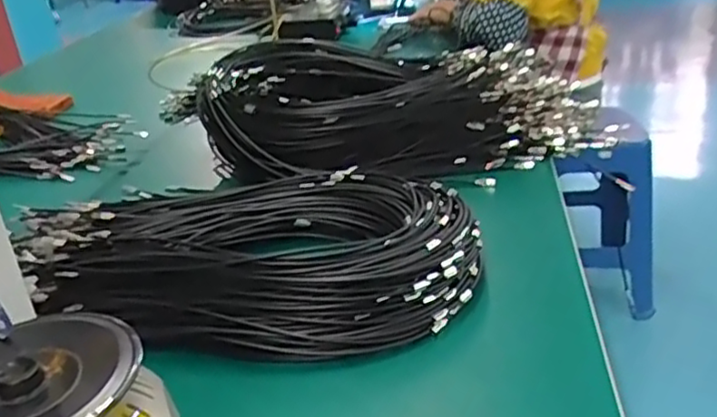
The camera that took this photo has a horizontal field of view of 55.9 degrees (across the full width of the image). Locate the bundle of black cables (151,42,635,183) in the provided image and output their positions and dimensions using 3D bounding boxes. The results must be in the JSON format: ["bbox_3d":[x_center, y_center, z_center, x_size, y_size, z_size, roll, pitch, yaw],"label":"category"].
[{"bbox_3d":[0.058,-0.156,0.985,0.548,0.122,0.285,-6,27,-4],"label":"bundle of black cables"}]

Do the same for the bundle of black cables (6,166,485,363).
[{"bbox_3d":[-0.138,0.026,0.703,0.519,0.066,0.294,5,29,18],"label":"bundle of black cables"}]

